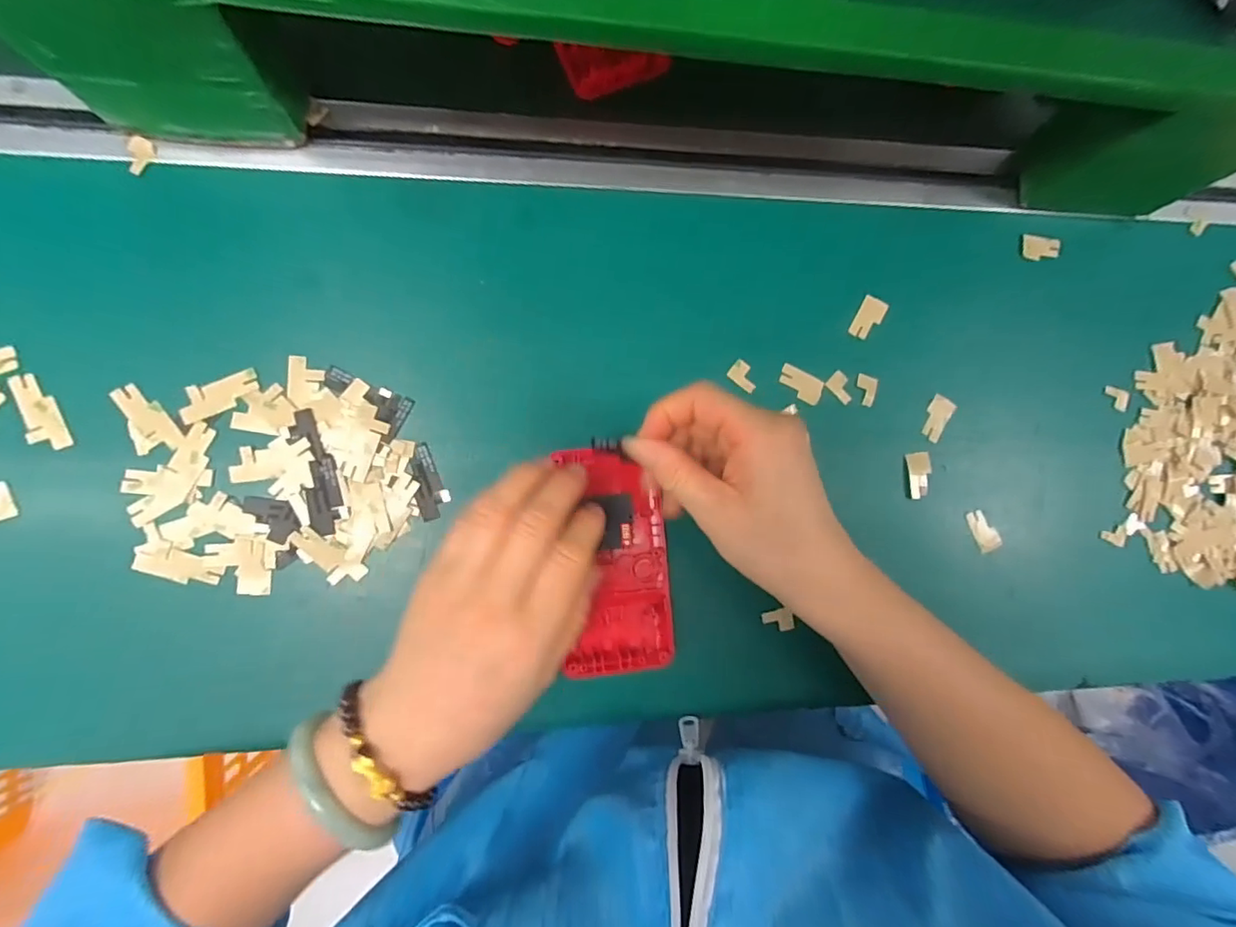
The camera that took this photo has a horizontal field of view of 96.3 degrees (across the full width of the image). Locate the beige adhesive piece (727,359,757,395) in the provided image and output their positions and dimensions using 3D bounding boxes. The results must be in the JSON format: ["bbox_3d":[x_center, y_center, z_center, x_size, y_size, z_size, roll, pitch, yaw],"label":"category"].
[{"bbox_3d":[0.075,-0.052,0.327,0.019,0.004,0.013,38,90,5],"label":"beige adhesive piece"}]

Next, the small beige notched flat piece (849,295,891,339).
[{"bbox_3d":[0.154,-0.089,0.339,0.015,0.005,0.027,29,84,-6],"label":"small beige notched flat piece"}]

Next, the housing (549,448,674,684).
[{"bbox_3d":[-0.001,0.052,0.304,0.057,0.011,0.118,-3,88,-8],"label":"housing"}]

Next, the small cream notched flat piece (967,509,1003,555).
[{"bbox_3d":[0.231,0.042,0.350,0.012,0.007,0.029,-34,93,-8],"label":"small cream notched flat piece"}]

